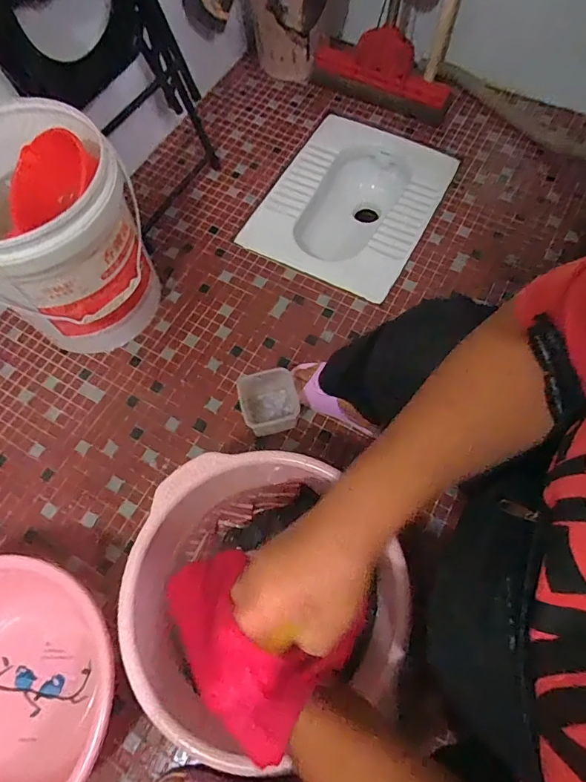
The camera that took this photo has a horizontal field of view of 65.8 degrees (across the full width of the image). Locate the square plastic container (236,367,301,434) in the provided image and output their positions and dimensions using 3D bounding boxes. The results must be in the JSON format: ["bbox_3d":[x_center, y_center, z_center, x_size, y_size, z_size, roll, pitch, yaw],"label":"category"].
[{"bbox_3d":[-0.041,0.025,0.866,0.102,0.096,0.103,-15,68,-5],"label":"square plastic container"}]

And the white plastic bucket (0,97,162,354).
[{"bbox_3d":[-0.445,-0.273,0.854,0.306,0.359,0.301,0,67,1],"label":"white plastic bucket"}]

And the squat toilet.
[{"bbox_3d":[0.149,-0.434,1.208,0.377,0.221,0.492,26,70,12],"label":"squat toilet"}]

